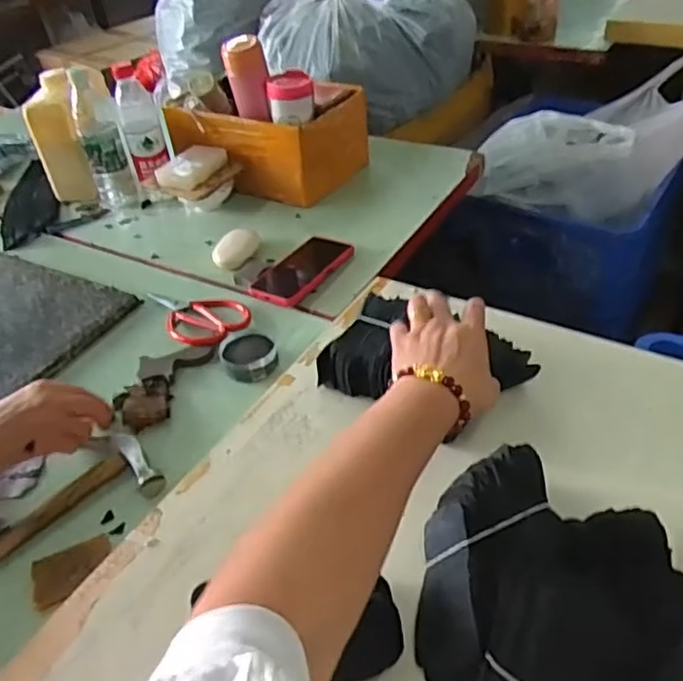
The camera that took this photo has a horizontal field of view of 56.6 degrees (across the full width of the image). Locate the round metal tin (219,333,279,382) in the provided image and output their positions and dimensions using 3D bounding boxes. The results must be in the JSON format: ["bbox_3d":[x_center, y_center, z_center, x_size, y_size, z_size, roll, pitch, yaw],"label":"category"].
[{"bbox_3d":[-0.109,0.016,0.748,0.065,0.023,0.071,-3,41,3],"label":"round metal tin"}]

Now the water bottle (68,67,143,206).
[{"bbox_3d":[-0.400,-0.329,1.066,0.065,0.217,0.061,-17,42,-13],"label":"water bottle"}]

